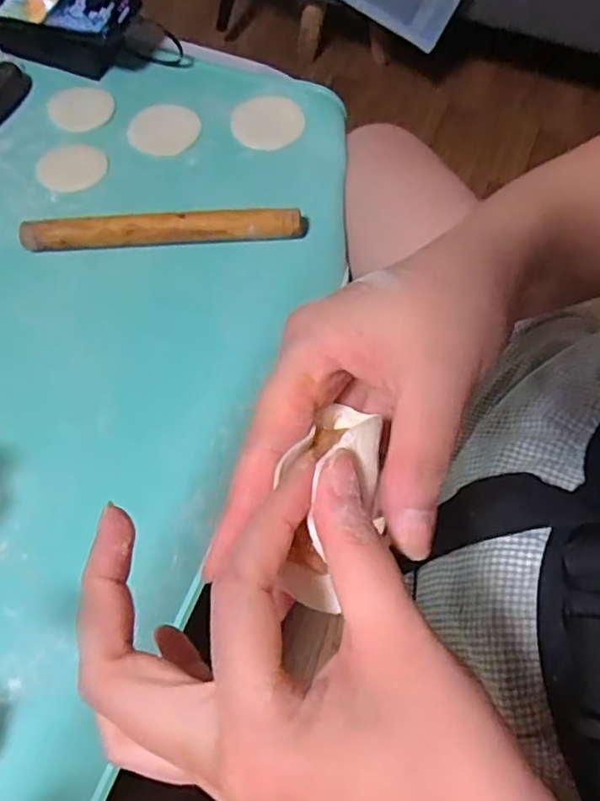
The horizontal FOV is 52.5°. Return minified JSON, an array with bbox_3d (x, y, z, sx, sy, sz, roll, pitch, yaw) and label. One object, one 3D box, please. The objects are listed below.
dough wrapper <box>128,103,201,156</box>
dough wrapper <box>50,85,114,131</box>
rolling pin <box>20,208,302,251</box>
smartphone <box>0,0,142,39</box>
[{"bbox_3d":[-0.138,-0.276,0.614,0.070,0.004,0.072,0,64,1],"label":"dough wrapper"},{"bbox_3d":[-0.225,-0.302,0.627,0.066,0.006,0.066,2,63,-3],"label":"dough wrapper"},{"bbox_3d":[-0.123,-0.152,0.540,0.242,0.024,0.024,-5,64,-2],"label":"rolling pin"},{"bbox_3d":[-0.247,-0.399,0.610,0.156,0.015,0.077,16,66,8],"label":"smartphone"}]

